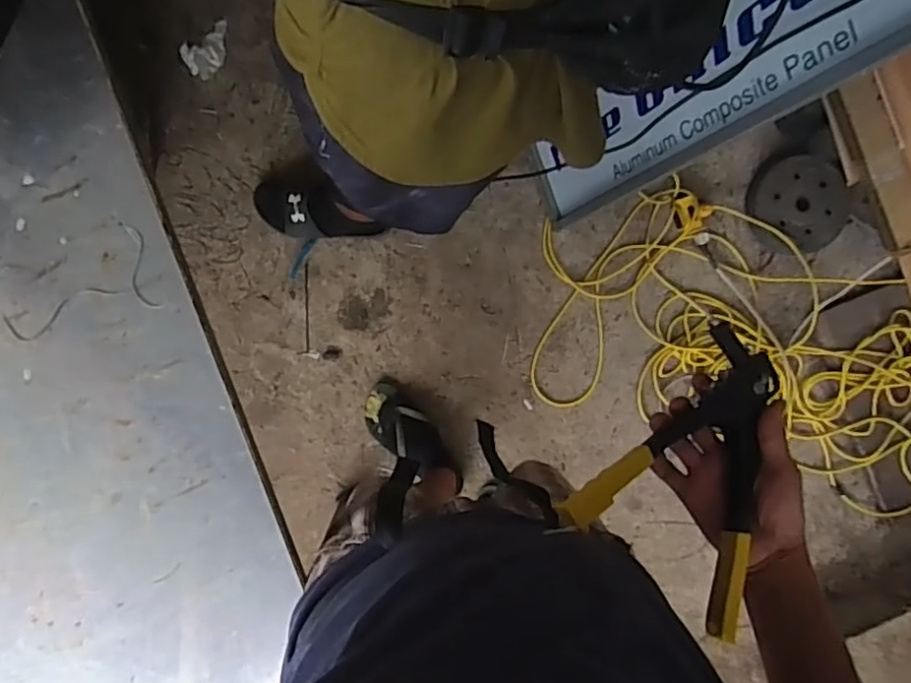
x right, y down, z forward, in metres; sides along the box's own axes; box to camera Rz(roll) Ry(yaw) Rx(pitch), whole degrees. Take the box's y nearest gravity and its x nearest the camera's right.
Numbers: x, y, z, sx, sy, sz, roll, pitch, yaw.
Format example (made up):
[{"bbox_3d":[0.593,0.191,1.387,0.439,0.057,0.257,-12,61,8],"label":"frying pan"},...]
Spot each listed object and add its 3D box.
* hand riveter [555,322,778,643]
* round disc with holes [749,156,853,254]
[{"bbox_3d":[0.210,0.112,0.528,0.231,0.035,0.162,-44,92,-20],"label":"hand riveter"},{"bbox_3d":[0.759,-0.301,1.374,0.210,0.044,0.218,-22,99,17],"label":"round disc with holes"}]

